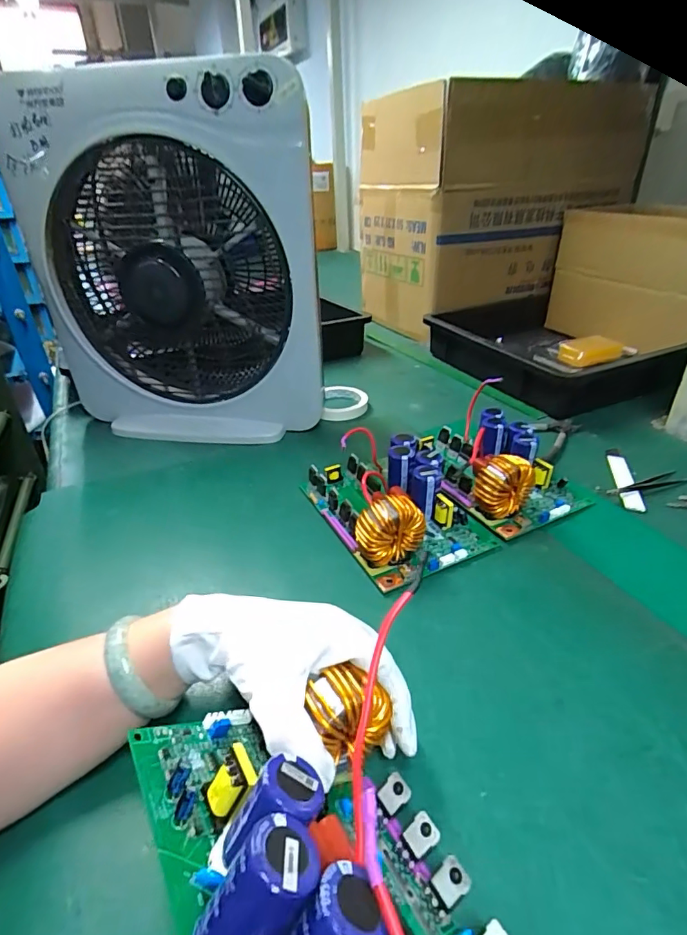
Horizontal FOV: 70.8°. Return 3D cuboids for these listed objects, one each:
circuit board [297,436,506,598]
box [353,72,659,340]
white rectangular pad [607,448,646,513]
[{"bbox_3d":[0.050,0.030,0.518,0.134,0.068,0.189,-17,35,-24],"label":"circuit board"},{"bbox_3d":[0.331,-0.570,1.084,0.504,0.403,0.307,-14,34,-19],"label":"box"},{"bbox_3d":[0.344,0.013,0.589,0.028,0.009,0.129,9,33,16],"label":"white rectangular pad"}]

